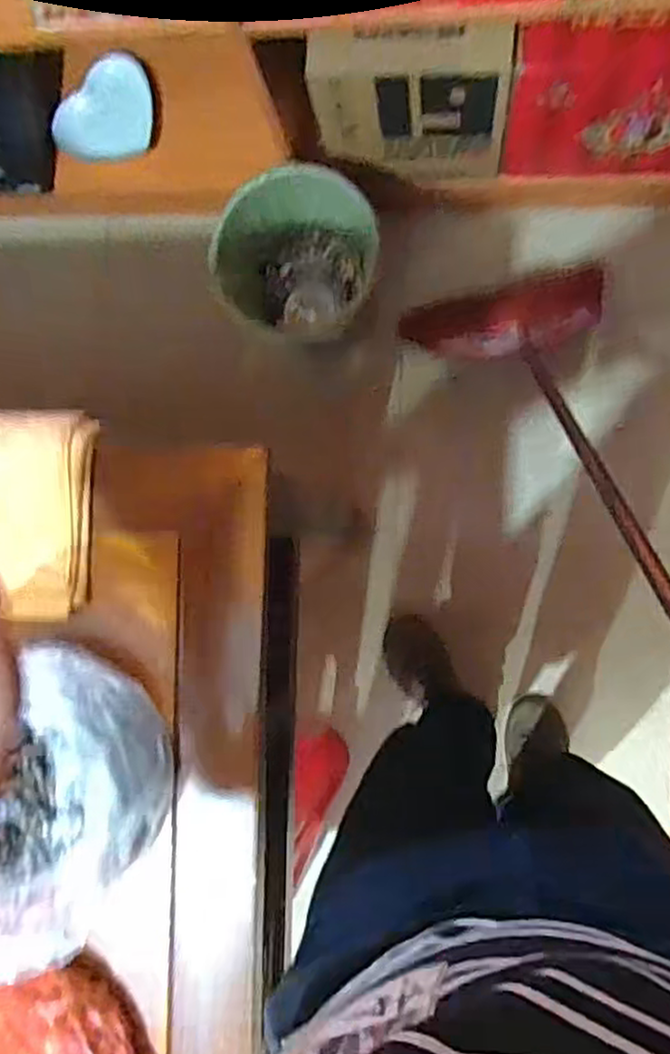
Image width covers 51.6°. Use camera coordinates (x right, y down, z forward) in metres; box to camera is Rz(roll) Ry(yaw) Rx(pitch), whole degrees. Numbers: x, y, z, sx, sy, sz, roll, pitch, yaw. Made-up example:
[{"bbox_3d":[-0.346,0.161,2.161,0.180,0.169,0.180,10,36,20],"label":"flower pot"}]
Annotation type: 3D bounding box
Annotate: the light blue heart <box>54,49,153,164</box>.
[{"bbox_3d":[-0.425,-0.778,1.292,0.196,0.060,0.163,-5,111,8],"label":"light blue heart"}]

